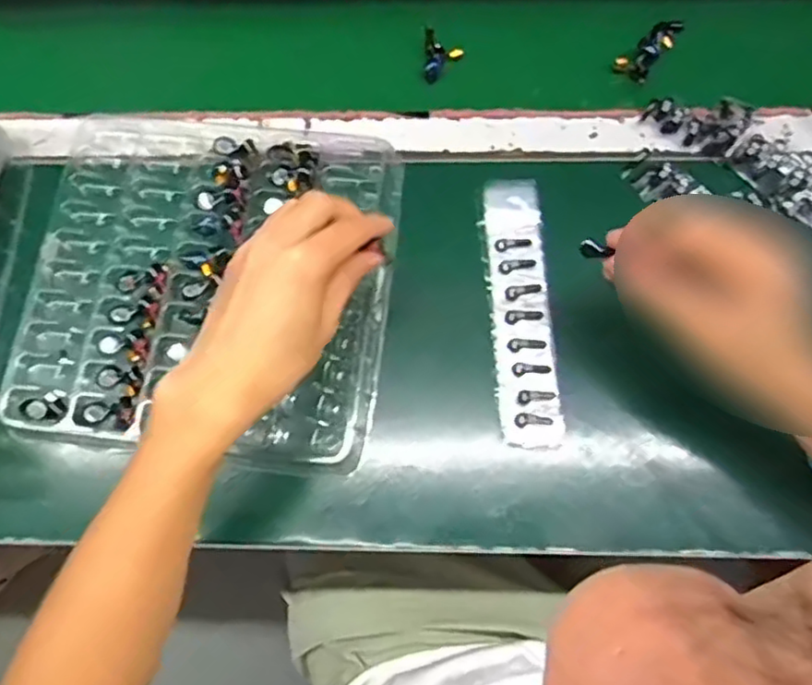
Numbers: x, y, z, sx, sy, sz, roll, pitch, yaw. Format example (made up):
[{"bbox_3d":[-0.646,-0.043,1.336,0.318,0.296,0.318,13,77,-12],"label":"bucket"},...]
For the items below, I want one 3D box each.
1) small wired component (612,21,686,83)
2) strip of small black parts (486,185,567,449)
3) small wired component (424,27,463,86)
[{"bbox_3d":[0.204,-0.243,0.538,0.069,0.010,0.026,-40,77,-9],"label":"small wired component"},{"bbox_3d":[0.086,-0.026,0.482,0.043,0.013,0.203,-2,74,1],"label":"strip of small black parts"},{"bbox_3d":[0.023,-0.239,0.546,0.038,0.014,0.038,-1,74,2],"label":"small wired component"}]

